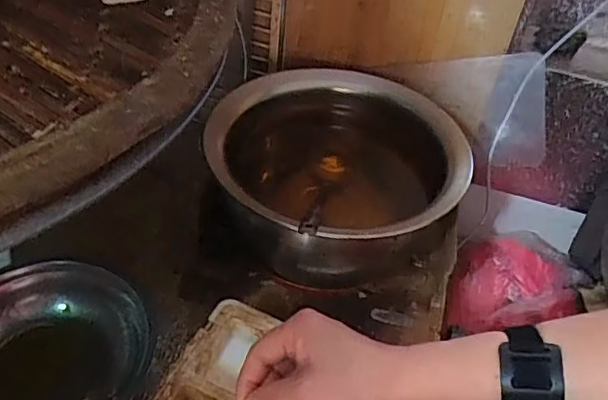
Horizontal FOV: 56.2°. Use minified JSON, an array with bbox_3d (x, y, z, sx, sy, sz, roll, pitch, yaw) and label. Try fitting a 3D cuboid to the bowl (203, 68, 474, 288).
[{"bbox_3d":[0.031,-0.016,0.616,0.239,0.134,0.249,3,46,-3],"label":"bowl"}]

